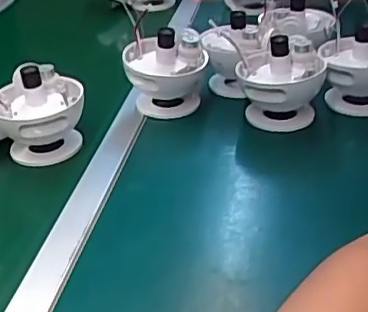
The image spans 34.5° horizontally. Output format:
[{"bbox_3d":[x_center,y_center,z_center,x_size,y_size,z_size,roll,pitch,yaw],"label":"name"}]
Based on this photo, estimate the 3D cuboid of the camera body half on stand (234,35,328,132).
[{"bbox_3d":[0.133,-0.099,0.819,0.118,0.114,0.109,0,30,8],"label":"camera body half on stand"}]

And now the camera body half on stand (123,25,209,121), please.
[{"bbox_3d":[-0.026,-0.118,0.865,0.119,0.117,0.096,-5,30,-1],"label":"camera body half on stand"}]

